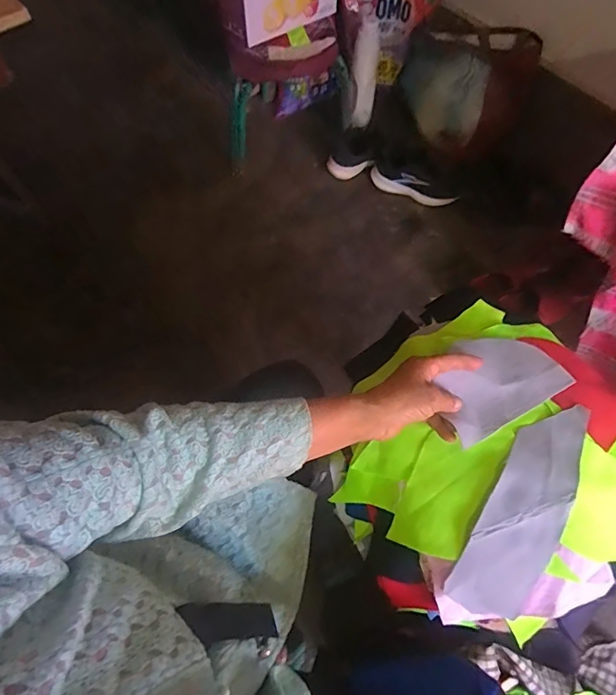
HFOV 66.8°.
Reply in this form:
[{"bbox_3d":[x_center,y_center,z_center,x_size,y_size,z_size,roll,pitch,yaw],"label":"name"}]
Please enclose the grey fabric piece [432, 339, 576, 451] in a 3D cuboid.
[{"bbox_3d":[0.202,0.033,0.510,0.149,0.005,0.097,-25,68,-16],"label":"grey fabric piece"}]

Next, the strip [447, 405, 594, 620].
[{"bbox_3d":[0.217,0.155,0.466,0.076,0.047,0.221,27,66,12],"label":"strip"}]

